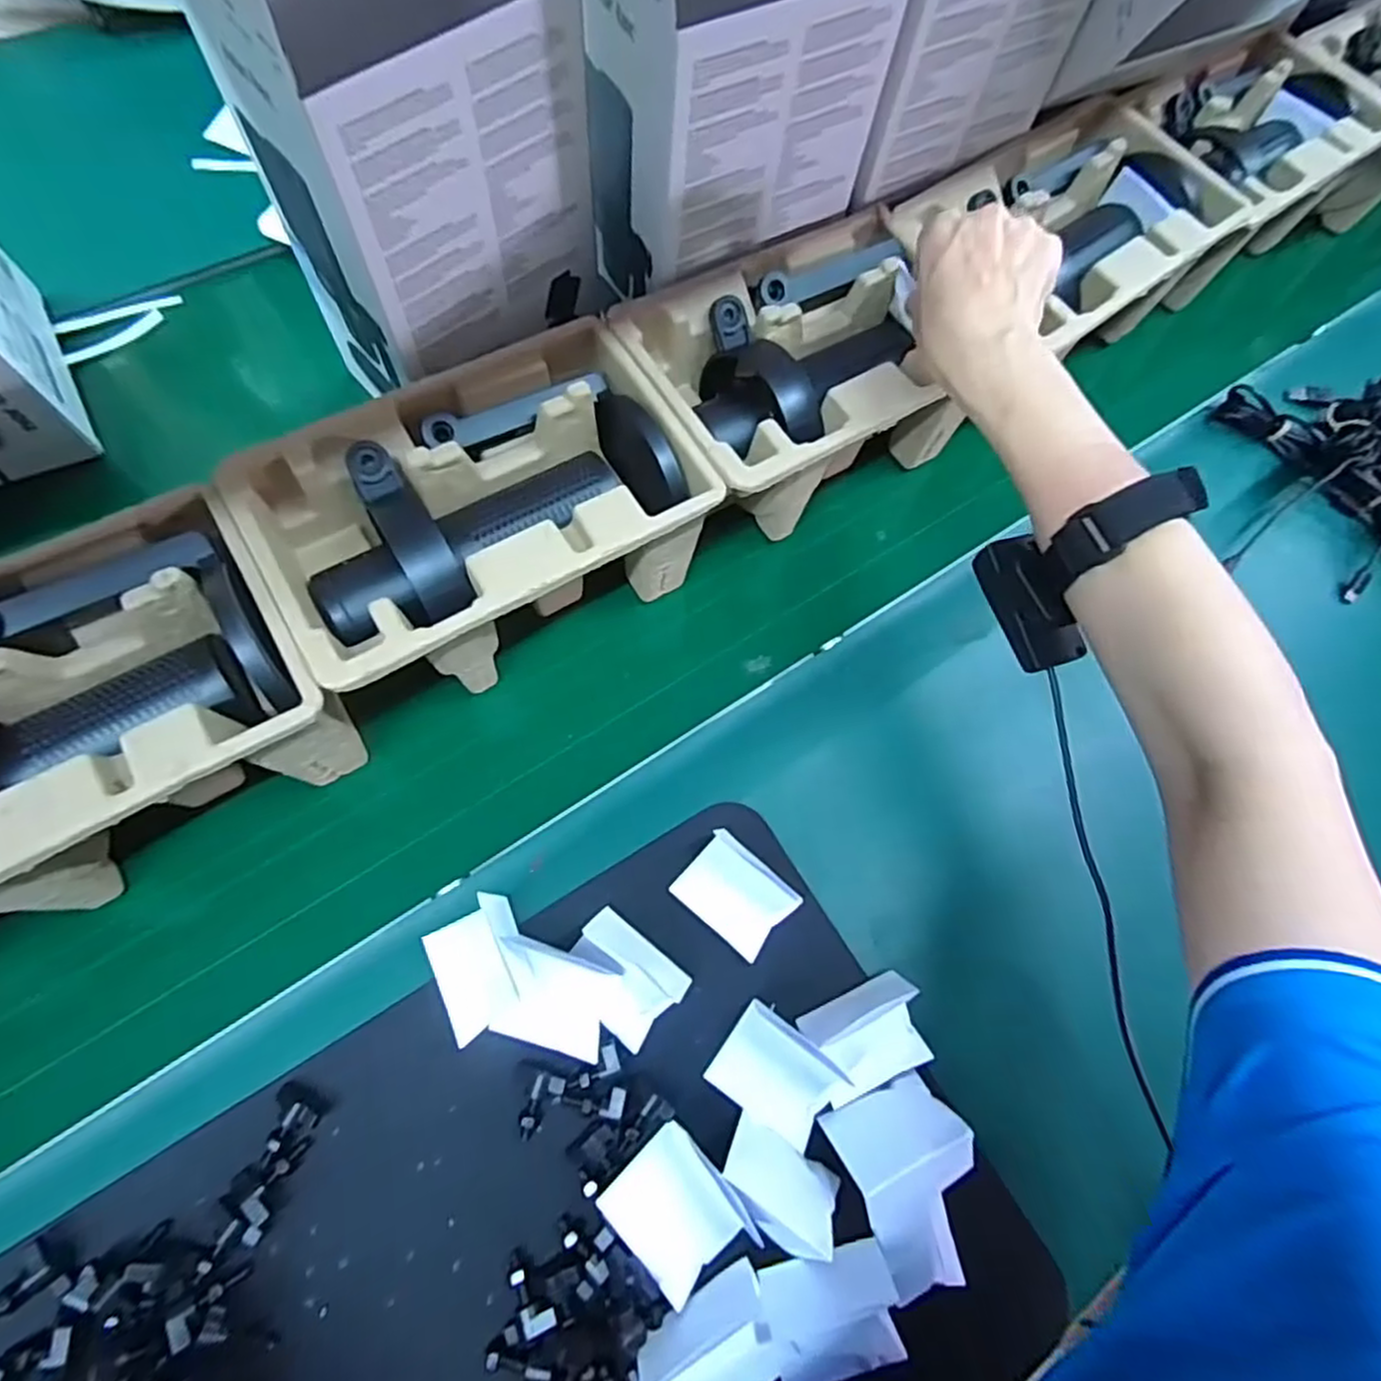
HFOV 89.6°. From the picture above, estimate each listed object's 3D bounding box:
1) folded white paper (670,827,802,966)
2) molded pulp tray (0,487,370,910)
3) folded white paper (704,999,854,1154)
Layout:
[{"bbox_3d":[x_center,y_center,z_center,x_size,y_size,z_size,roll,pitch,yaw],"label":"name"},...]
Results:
[{"bbox_3d":[0.025,0.113,0.388,0.059,0.007,0.046,40,75,12],"label":"folded white paper"},{"bbox_3d":[-0.309,0.028,0.343,0.252,0.108,0.145,-31,74,-11],"label":"molded pulp tray"},{"bbox_3d":[0.045,0.197,0.358,0.058,0.008,0.046,36,74,11],"label":"folded white paper"}]

